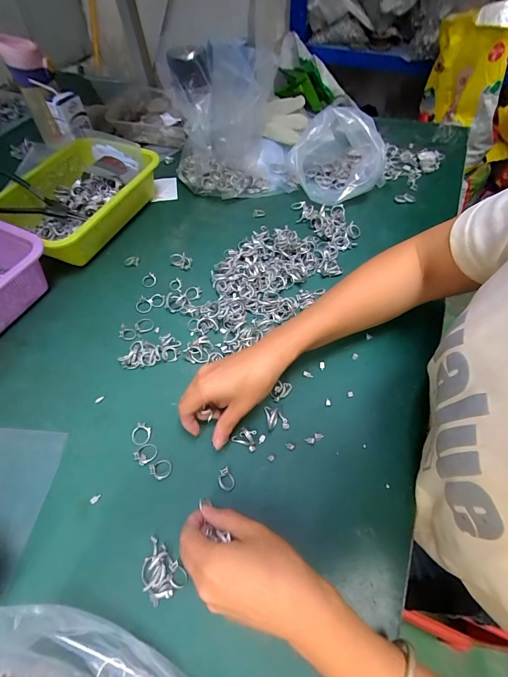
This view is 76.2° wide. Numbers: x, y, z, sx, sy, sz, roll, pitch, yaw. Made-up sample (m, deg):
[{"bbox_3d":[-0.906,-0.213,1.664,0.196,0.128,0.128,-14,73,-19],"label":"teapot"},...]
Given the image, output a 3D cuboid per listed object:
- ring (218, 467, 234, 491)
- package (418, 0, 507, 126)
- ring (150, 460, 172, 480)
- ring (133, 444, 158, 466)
[{"bbox_3d":[-0.030,0.147,0.339,0.015,0.006,0.022,-25,59,-14],"label":"ring"},{"bbox_3d":[0.776,-0.991,1.205,0.265,0.357,0.094,27,61,30],"label":"package"},{"bbox_3d":[-0.100,0.140,0.348,0.022,0.007,0.020,-1,56,1],"label":"ring"},{"bbox_3d":[-0.120,0.126,0.359,0.023,0.006,0.021,-1,56,1],"label":"ring"}]

